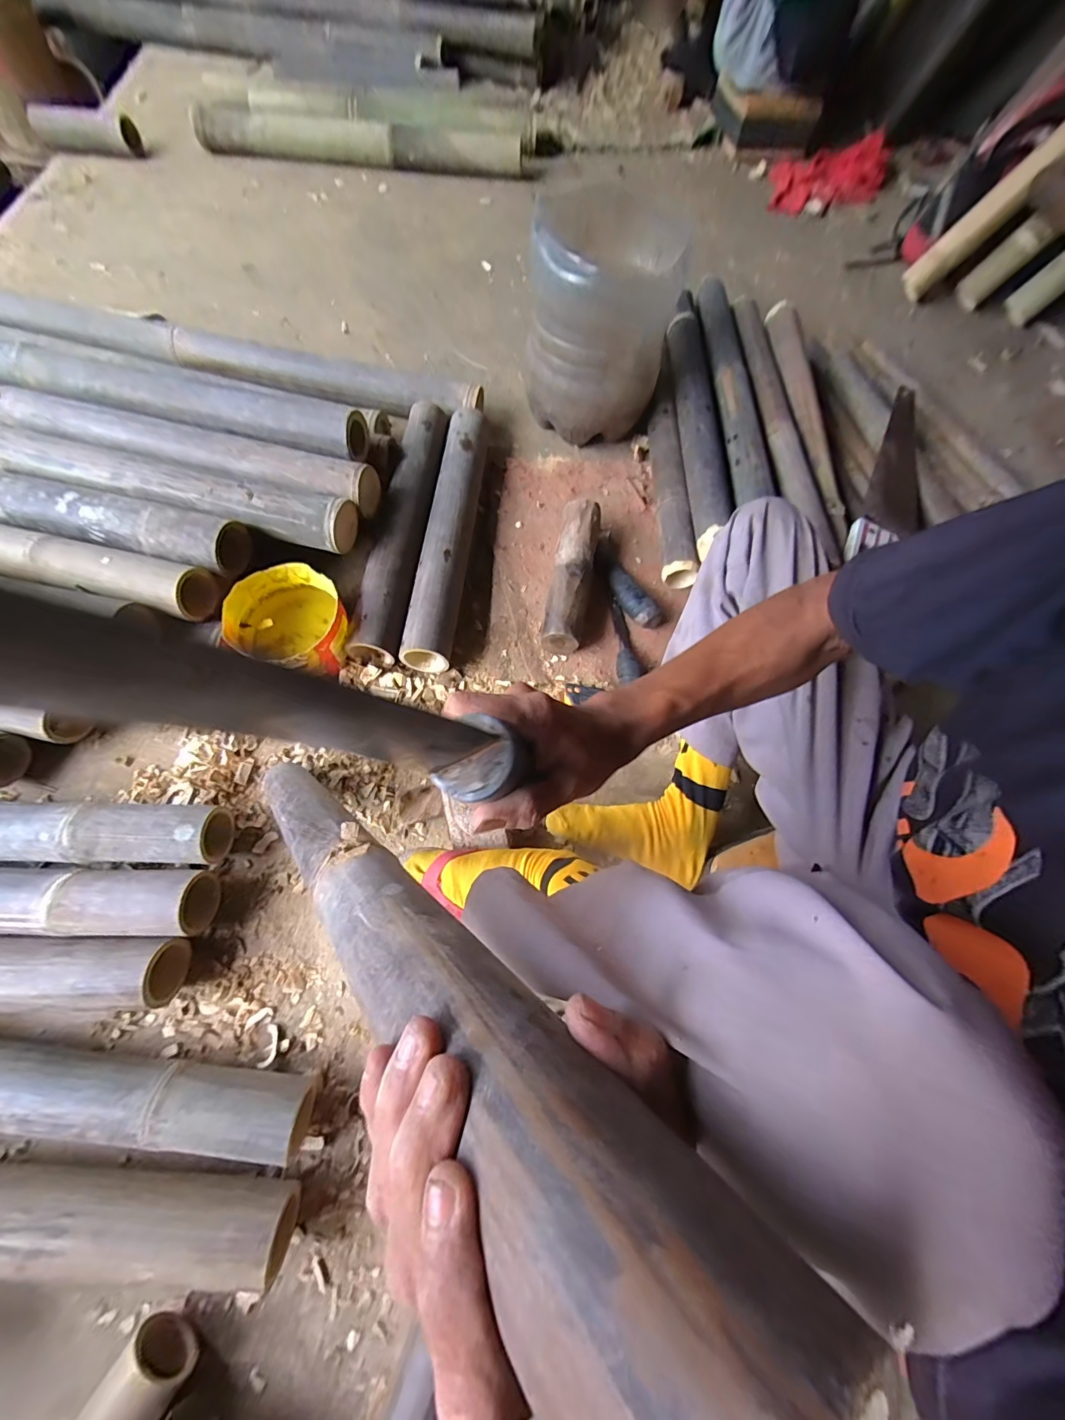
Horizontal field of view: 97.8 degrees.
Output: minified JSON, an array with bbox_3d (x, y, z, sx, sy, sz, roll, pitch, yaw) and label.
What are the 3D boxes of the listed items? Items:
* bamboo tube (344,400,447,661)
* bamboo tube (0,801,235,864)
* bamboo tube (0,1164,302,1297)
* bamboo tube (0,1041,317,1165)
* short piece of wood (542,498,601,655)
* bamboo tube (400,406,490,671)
[{"bbox_3d":[-0.202,-0.302,0.749,0.074,0.060,0.481,7,67,1],"label":"bamboo tube"},{"bbox_3d":[-0.662,0.138,0.537,0.582,0.067,0.072,3,69,-3],"label":"bamboo tube"},{"bbox_3d":[-0.468,0.459,0.420,0.474,0.065,0.069,7,69,-2],"label":"bamboo tube"},{"bbox_3d":[-0.512,0.372,0.461,0.563,0.073,0.073,9,68,2],"label":"bamboo tube"},{"bbox_3d":[0.061,-0.213,0.724,0.059,0.070,0.244,10,68,2],"label":"short piece of wood"},{"bbox_3d":[-0.131,-0.289,0.754,0.075,0.071,0.480,6,69,-2],"label":"bamboo tube"}]

